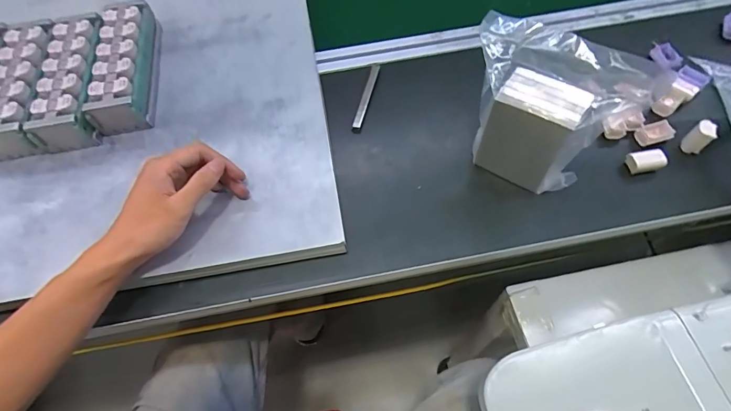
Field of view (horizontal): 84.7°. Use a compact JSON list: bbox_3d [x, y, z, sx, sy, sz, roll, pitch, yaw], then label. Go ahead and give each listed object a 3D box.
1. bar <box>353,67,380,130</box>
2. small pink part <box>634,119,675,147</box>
[{"bbox_3d":[0.002,-0.142,0.515,0.011,0.012,0.109,11,61,10],"label":"bar"},{"bbox_3d":[0.337,-0.084,0.466,0.037,0.013,0.022,-14,60,-5],"label":"small pink part"}]

